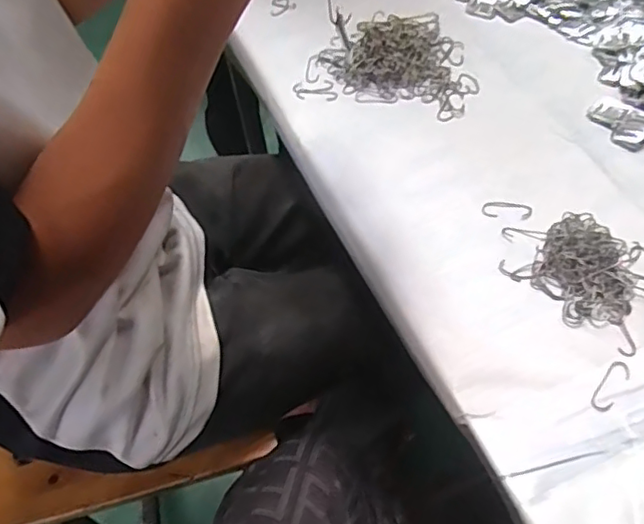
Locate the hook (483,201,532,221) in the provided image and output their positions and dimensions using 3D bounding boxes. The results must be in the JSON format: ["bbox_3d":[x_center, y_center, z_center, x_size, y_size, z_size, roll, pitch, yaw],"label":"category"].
[{"bbox_3d":[0.166,-0.048,0.528,0.041,0.004,0.019,5,56,9],"label":"hook"}]

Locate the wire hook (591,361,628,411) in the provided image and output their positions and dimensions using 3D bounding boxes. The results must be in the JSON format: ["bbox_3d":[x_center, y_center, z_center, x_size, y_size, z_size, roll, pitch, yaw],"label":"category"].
[{"bbox_3d":[0.208,0.090,0.424,0.014,0.004,0.043,32,64,24],"label":"wire hook"}]

